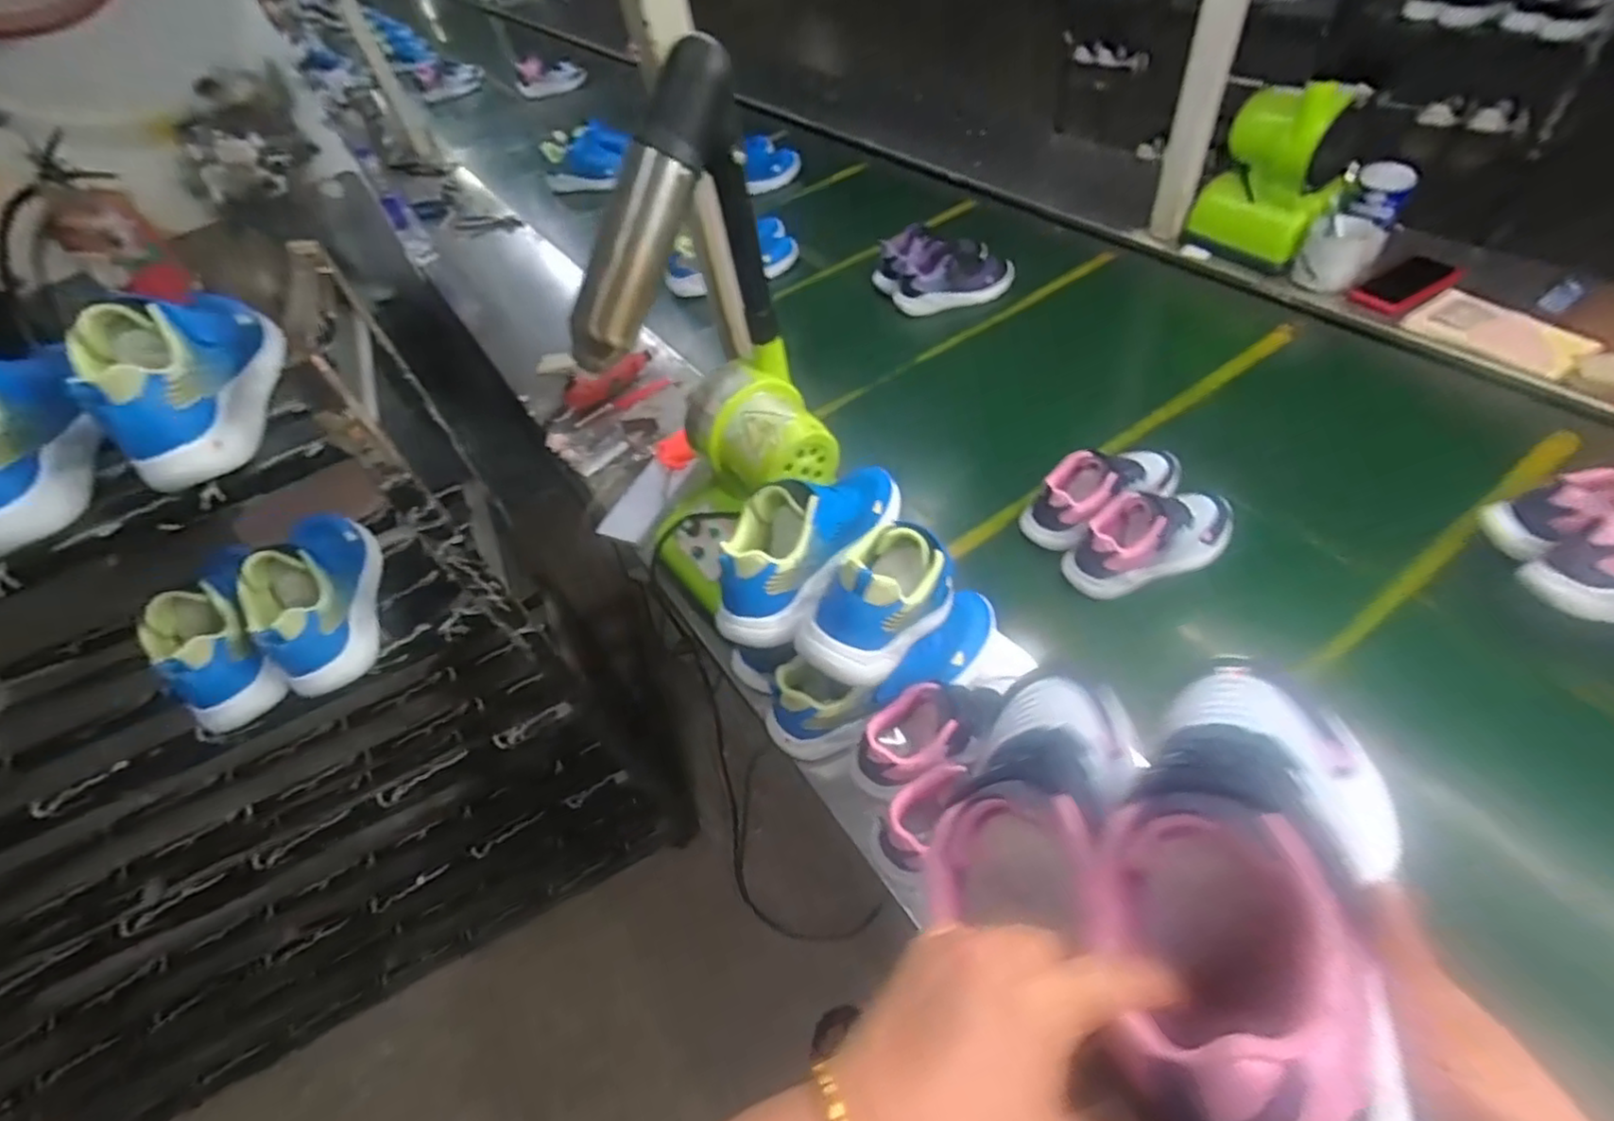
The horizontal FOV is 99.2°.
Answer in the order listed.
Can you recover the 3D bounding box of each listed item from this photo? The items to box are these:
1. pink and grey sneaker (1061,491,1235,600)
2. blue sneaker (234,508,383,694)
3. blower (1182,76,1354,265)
[{"bbox_3d":[0.402,-0.029,0.794,0.190,0.105,0.085,-17,49,-9],"label":"pink and grey sneaker"},{"bbox_3d":[-0.533,0.024,0.747,0.094,0.113,0.209,-19,49,-11],"label":"blue sneaker"},{"bbox_3d":[0.699,-0.588,1.029,0.090,0.243,0.205,-9,48,-1],"label":"blower"}]

